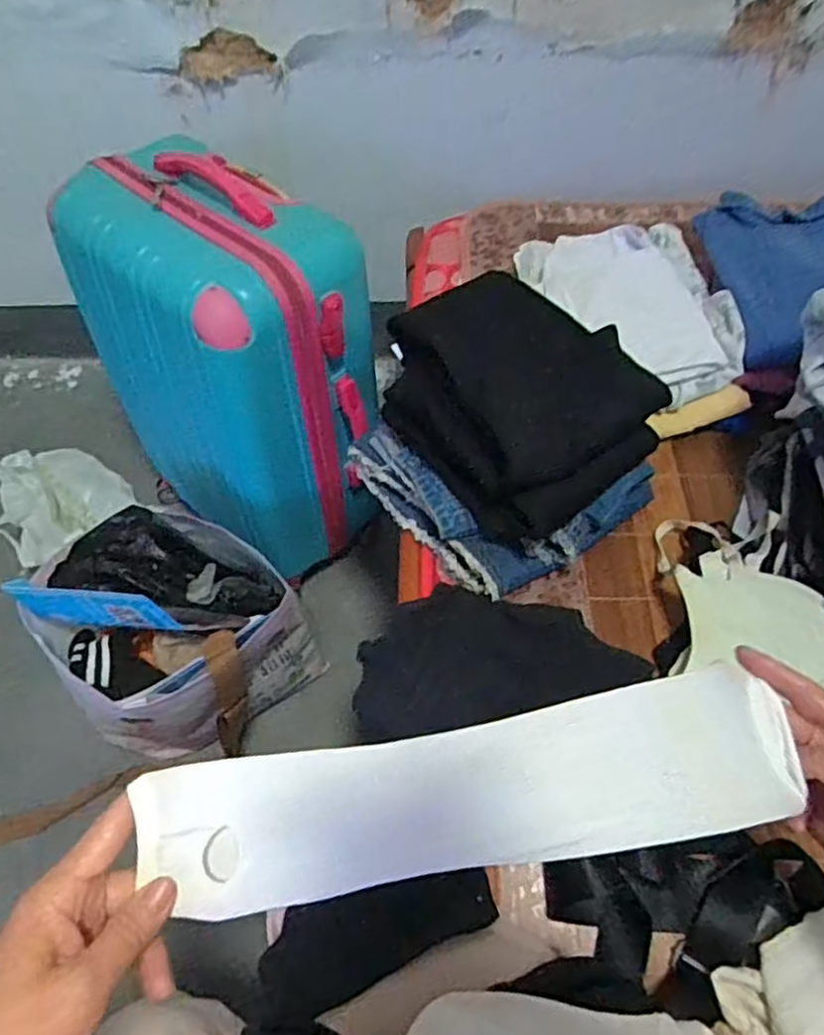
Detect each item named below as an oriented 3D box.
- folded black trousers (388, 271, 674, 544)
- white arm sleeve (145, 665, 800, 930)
[{"bbox_3d":[0.109,-0.121,0.687,0.188,0.124,0.229,-29,60,-17],"label":"folded black trousers"},{"bbox_3d":[0.028,0.149,0.373,0.355,0.041,0.079,-5,55,-11],"label":"white arm sleeve"}]

